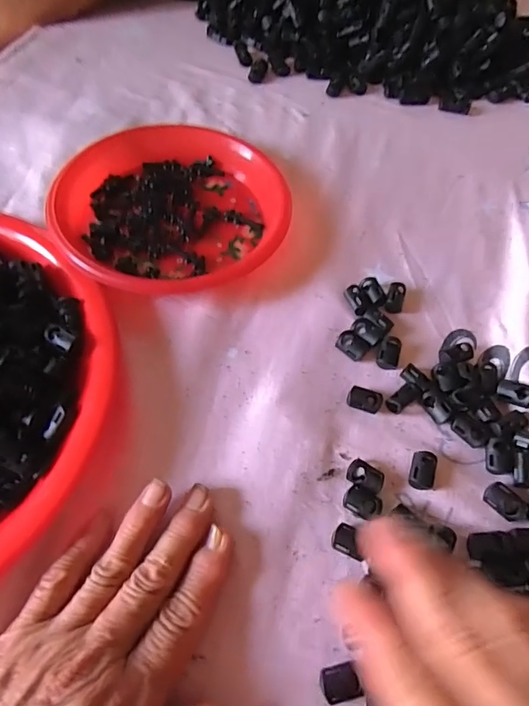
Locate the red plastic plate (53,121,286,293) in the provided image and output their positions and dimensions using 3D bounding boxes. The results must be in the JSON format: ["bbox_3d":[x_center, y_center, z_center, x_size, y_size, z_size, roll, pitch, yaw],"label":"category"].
[{"bbox_3d":[-0.064,-0.114,0.343,0.161,0.024,0.155,-2,64,-3],"label":"red plastic plate"}]

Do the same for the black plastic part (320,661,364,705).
[{"bbox_3d":[0.034,0.151,0.215,0.017,0.010,0.014,-14,65,-9],"label":"black plastic part"}]

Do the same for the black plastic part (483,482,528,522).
[{"bbox_3d":[0.131,0.081,0.254,0.013,0.006,0.021,-38,71,-19],"label":"black plastic part"}]

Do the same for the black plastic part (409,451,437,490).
[{"bbox_3d":[0.088,0.066,0.263,0.015,0.011,0.021,13,64,4],"label":"black plastic part"}]

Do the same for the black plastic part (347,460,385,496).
[{"bbox_3d":[0.056,0.070,0.261,0.019,0.009,0.014,32,67,13],"label":"black plastic part"}]

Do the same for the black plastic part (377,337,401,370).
[{"bbox_3d":[0.079,0.001,0.299,0.014,0.010,0.020,18,64,6],"label":"black plastic part"}]

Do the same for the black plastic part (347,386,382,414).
[{"bbox_3d":[0.060,0.029,0.282,0.020,0.010,0.012,16,64,5],"label":"black plastic part"}]

